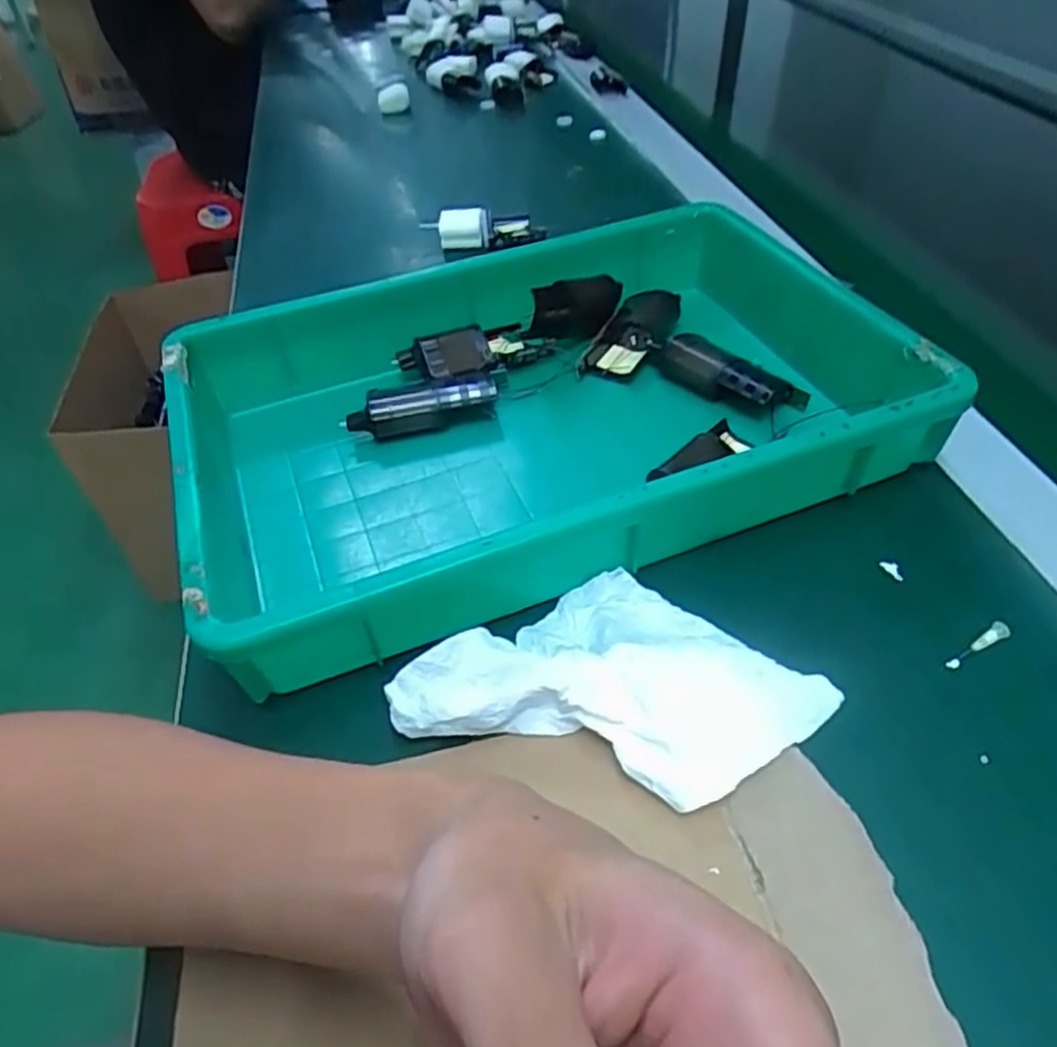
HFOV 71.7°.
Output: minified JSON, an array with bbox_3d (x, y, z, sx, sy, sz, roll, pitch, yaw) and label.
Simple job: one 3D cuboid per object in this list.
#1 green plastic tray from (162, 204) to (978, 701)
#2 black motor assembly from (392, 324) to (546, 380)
[{"bbox_3d":[0.008,-0.067,0.405,0.354,0.063,0.241,-18,48,-13],"label":"green plastic tray"},{"bbox_3d":[-0.037,-0.110,0.471,0.088,0.020,0.034,-18,48,-13],"label":"black motor assembly"}]

